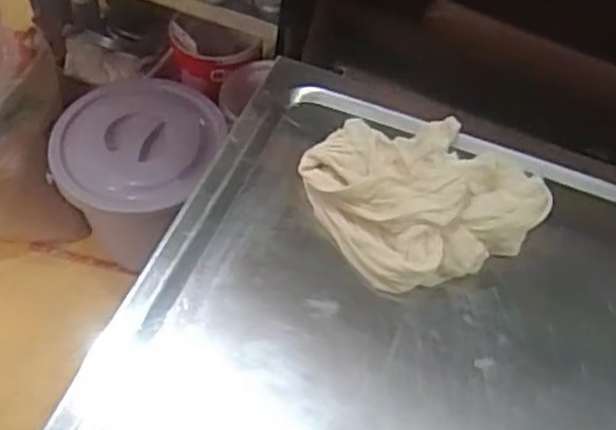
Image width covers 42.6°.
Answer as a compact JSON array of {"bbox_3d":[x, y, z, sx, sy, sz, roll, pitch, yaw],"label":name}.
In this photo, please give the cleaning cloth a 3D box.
[{"bbox_3d":[0.115,-0.033,0.794,0.211,0.058,0.202,-23,57,-17],"label":"cleaning cloth"}]

